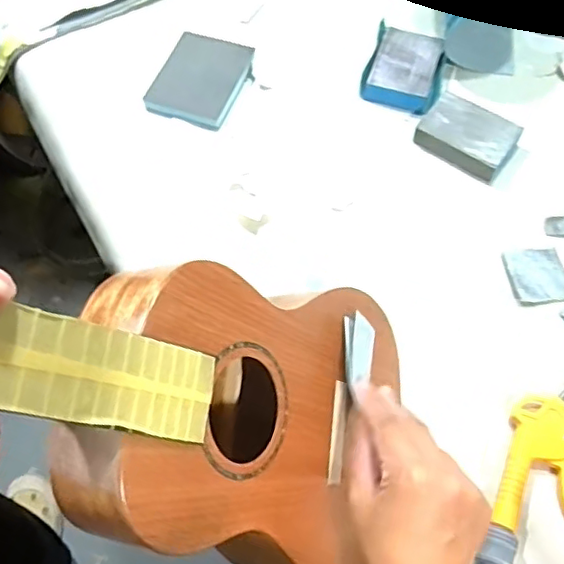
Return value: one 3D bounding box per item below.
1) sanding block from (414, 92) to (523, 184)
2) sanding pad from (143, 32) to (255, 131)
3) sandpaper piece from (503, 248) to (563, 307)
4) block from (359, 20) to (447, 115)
[{"bbox_3d":[0.205,-0.161,0.647,0.098,0.026,0.071,32,68,15],"label":"sanding block"},{"bbox_3d":[-0.095,-0.241,0.695,0.097,0.015,0.119,21,66,10],"label":"sanding pad"},{"bbox_3d":[0.253,-0.006,0.581,0.057,0.007,0.062,-3,64,-1],"label":"sandpaper piece"},{"bbox_3d":[0.146,-0.249,0.690,0.087,0.029,0.095,18,65,9],"label":"block"}]

